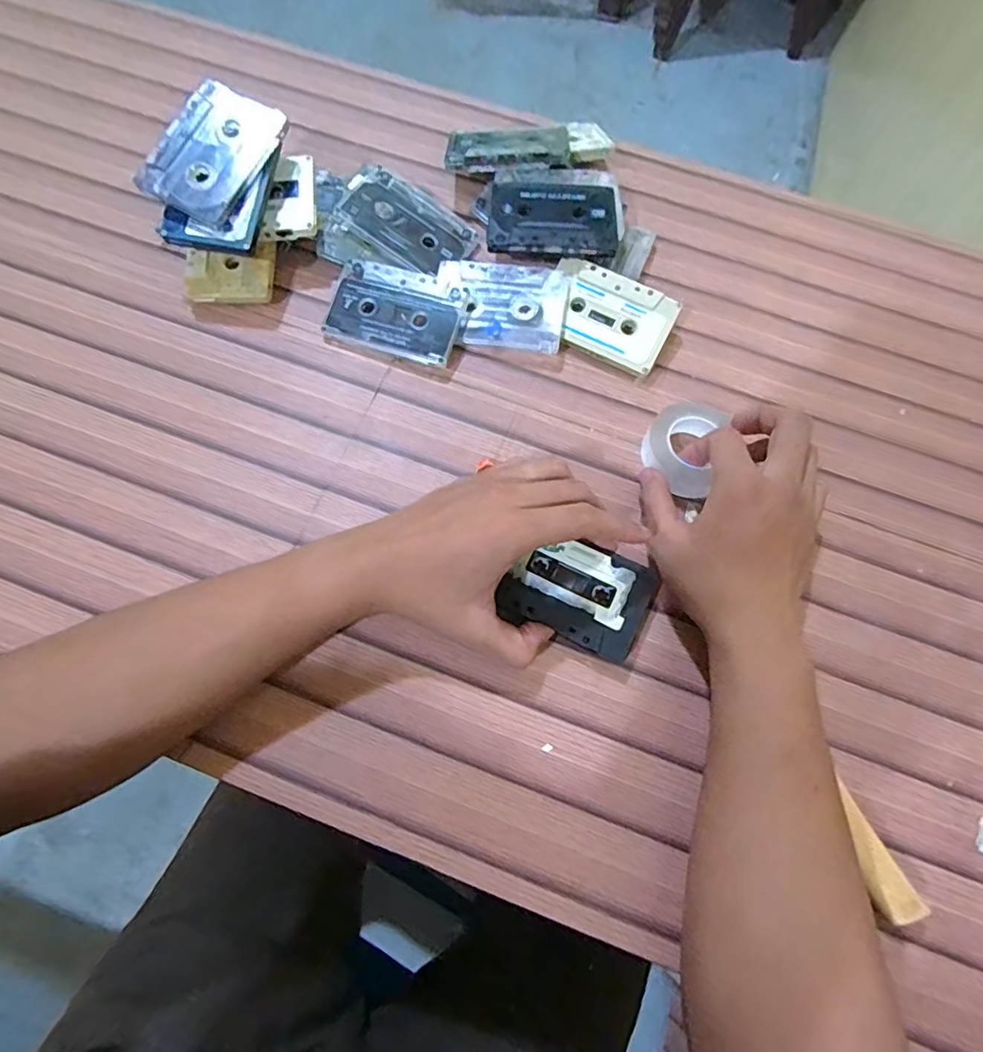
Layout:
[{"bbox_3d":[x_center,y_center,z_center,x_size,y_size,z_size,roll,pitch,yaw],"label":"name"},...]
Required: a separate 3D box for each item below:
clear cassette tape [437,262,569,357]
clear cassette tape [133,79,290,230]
[{"bbox_3d":[0.009,-0.169,0.424,0.098,0.008,0.066,9,83,0],"label":"clear cassette tape"},{"bbox_3d":[-0.196,-0.268,0.397,0.062,0.016,0.102,29,79,-10],"label":"clear cassette tape"}]

